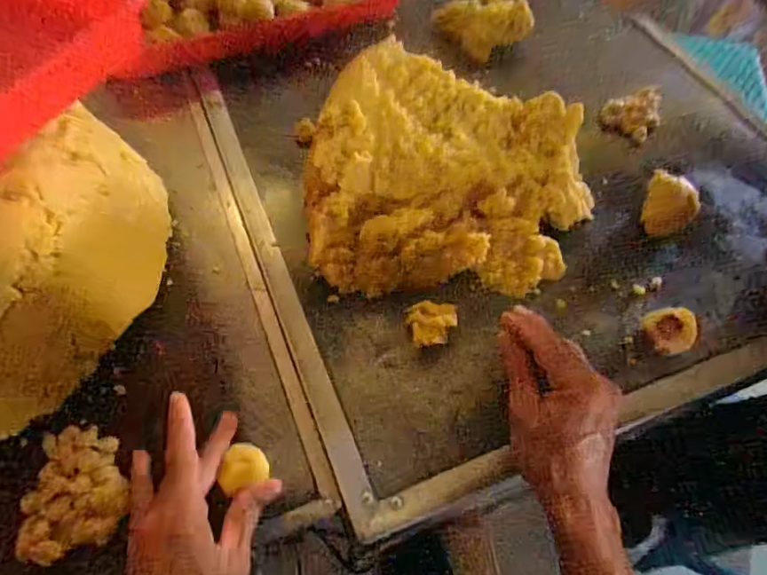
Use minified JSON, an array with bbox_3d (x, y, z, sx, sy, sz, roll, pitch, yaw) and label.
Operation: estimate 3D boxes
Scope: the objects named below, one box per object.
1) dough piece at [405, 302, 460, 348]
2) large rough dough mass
[{"bbox_3d":[0.043,0.031,0.459,0.042,0.011,0.040,1,59,-1],"label":"dough piece"},{"bbox_3d":[0.067,-0.101,0.484,0.245,0.113,0.213,12,58,4],"label":"large rough dough mass"}]

